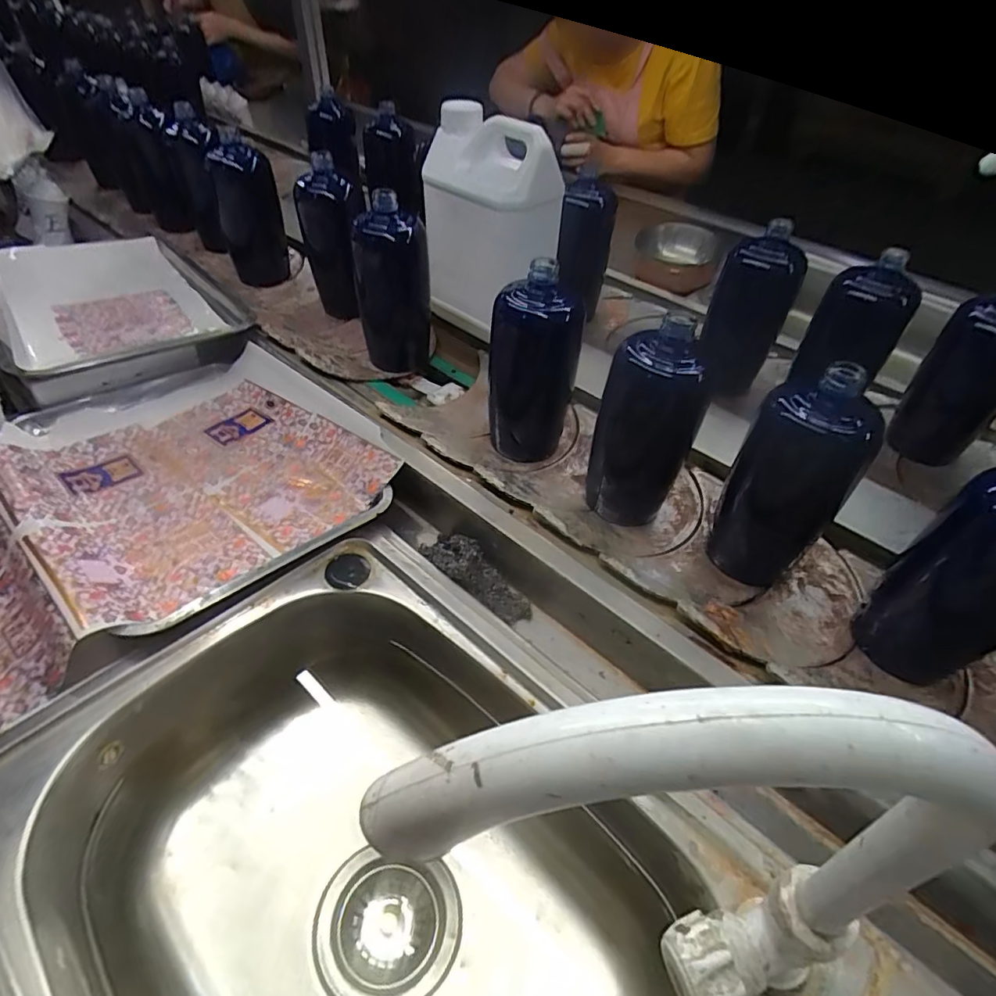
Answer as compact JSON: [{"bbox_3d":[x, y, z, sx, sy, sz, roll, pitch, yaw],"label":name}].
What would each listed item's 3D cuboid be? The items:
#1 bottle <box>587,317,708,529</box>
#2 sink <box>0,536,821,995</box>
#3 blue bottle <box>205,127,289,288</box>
[{"bbox_3d":[0.131,-0.065,0.490,0.075,0.175,0.065,-6,41,-1],"label":"bottle"},{"bbox_3d":[-0.071,0.272,0.366,0.463,0.184,0.363,31,52,34],"label":"sink"},{"bbox_3d":[-0.350,-0.399,0.789,0.079,0.181,0.087,-16,42,-12],"label":"blue bottle"}]

